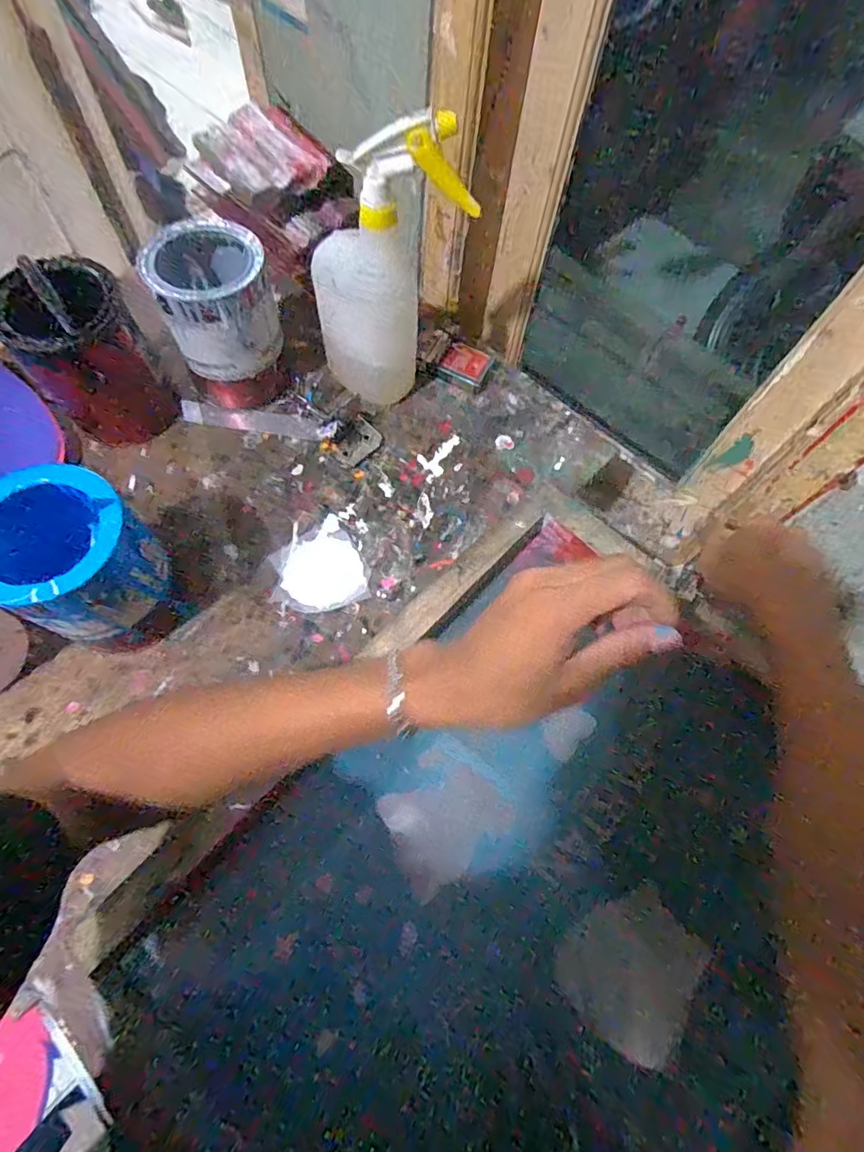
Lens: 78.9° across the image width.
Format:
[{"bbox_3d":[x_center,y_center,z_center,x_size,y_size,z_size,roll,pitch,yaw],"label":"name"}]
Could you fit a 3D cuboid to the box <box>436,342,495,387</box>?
[{"bbox_3d":[0.041,-0.255,0.630,0.055,0.008,0.050,28,66,8],"label":"box"}]

